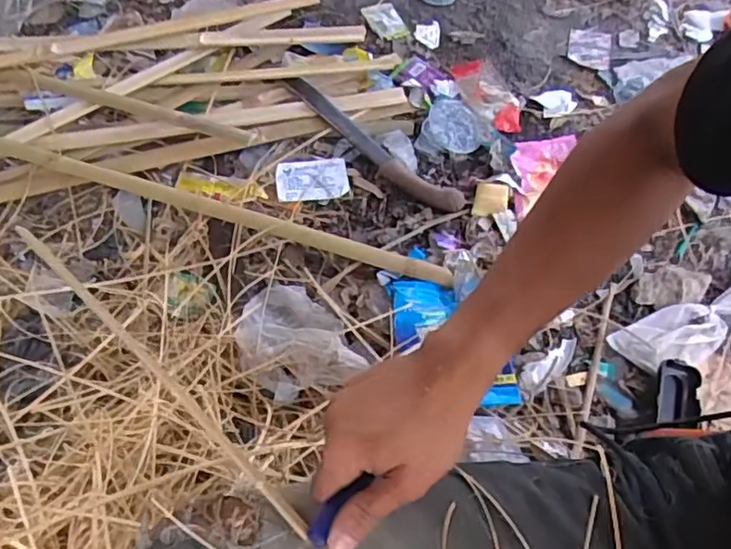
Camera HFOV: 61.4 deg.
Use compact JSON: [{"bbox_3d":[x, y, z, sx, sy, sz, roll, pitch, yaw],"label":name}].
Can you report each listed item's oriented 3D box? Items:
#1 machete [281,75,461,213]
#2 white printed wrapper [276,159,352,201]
[{"bbox_3d":[0.000,-0.205,0.959,0.362,0.024,0.056,40,68,18],"label":"machete"},{"bbox_3d":[-0.082,-0.148,0.950,0.109,0.015,0.076,-8,62,-5],"label":"white printed wrapper"}]

